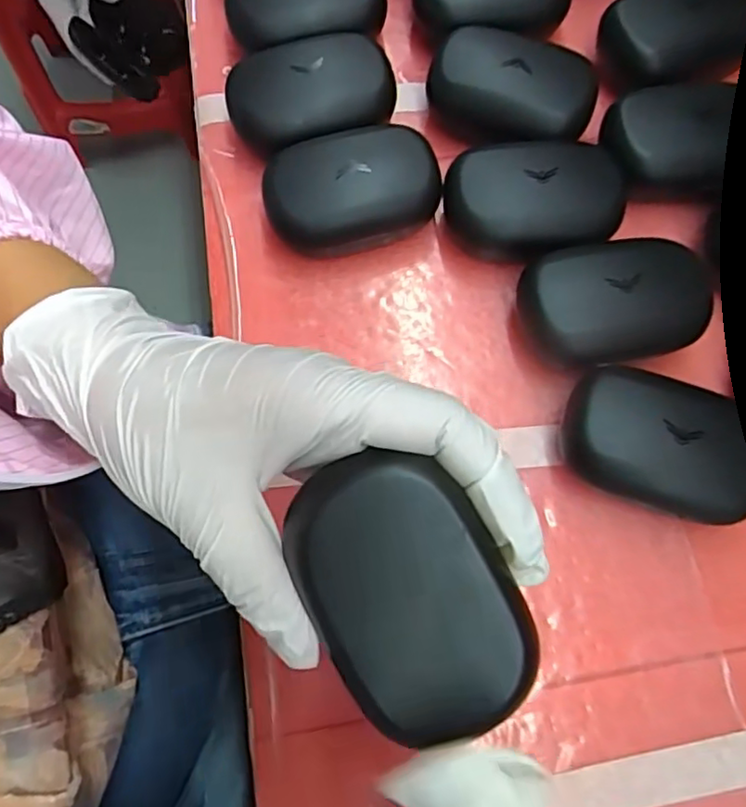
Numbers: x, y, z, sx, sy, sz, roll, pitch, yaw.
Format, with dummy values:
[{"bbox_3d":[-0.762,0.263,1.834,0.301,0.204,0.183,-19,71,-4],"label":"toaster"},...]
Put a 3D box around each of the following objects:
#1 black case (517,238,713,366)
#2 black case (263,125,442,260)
[{"bbox_3d":[0.112,-0.047,0.287,0.083,0.039,0.058,-9,74,-4],"label":"black case"},{"bbox_3d":[-0.010,-0.105,0.304,0.085,0.036,0.057,-12,74,-5],"label":"black case"}]

